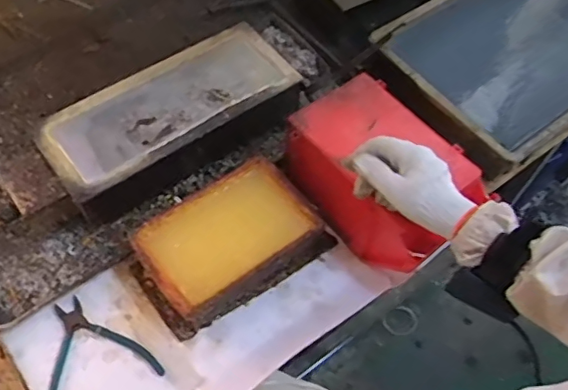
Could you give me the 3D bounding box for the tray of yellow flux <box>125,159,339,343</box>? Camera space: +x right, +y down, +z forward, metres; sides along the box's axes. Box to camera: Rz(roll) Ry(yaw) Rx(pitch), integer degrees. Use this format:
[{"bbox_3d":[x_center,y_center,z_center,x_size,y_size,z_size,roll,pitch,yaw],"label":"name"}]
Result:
[{"bbox_3d":[-0.067,0.057,0.688,0.221,0.068,0.136,-32,65,-21],"label":"tray of yellow flux"}]

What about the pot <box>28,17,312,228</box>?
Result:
[{"bbox_3d":[-0.151,-0.105,0.773,0.336,0.092,0.149,-29,64,-20],"label":"pot"}]

